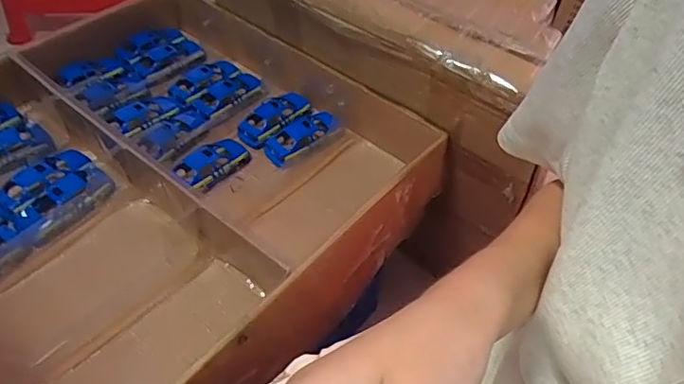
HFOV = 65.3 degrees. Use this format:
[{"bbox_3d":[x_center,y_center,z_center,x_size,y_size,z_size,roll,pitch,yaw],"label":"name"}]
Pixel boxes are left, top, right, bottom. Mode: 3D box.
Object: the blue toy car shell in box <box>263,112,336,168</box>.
[{"bbox_3d":[-0.062,-0.083,0.817,0.122,0.029,0.052,-31,57,-28],"label":"blue toy car shell in box"}]

